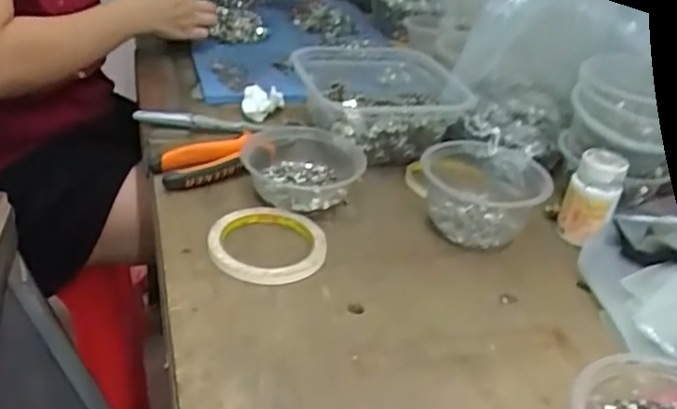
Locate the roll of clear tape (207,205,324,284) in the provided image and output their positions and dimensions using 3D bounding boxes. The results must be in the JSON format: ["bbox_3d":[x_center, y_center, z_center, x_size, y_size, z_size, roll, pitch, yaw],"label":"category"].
[{"bbox_3d":[-0.060,0.035,0.563,0.097,0.016,0.097,4,31,-3],"label":"roll of clear tape"}]

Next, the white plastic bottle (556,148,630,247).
[{"bbox_3d":[0.233,-0.005,0.610,0.045,0.079,0.045,17,33,18],"label":"white plastic bottle"}]

